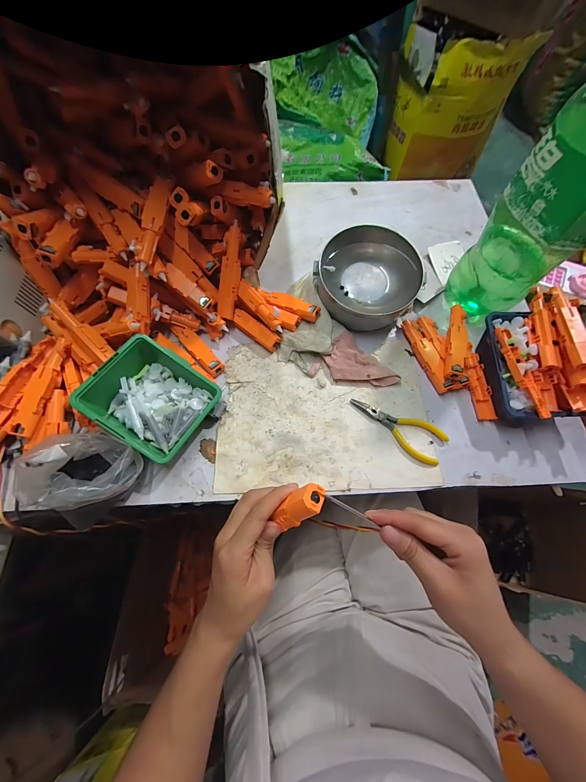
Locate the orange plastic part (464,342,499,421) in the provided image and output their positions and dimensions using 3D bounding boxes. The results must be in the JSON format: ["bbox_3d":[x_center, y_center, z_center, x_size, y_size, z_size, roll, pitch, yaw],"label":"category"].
[{"bbox_3d":[0.261,-0.015,0.412,0.023,0.014,0.116,-1,66,0],"label":"orange plastic part"}]

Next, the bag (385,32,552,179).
[{"bbox_3d":[0.449,-0.798,0.854,0.301,0.318,0.121,14,67,7],"label":"bag"}]

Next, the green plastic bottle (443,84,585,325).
[{"bbox_3d":[0.294,-0.210,0.326,0.101,0.311,0.101,36,71,15],"label":"green plastic bottle"}]

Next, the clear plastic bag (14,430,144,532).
[{"bbox_3d":[-0.217,0.091,0.303,0.077,0.077,0.096,30,69,13],"label":"clear plastic bag"}]

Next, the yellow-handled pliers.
[{"bbox_3d":[0.136,0.046,0.384,0.129,0.009,0.050,31,70,14],"label":"yellow-handled pliers"}]

